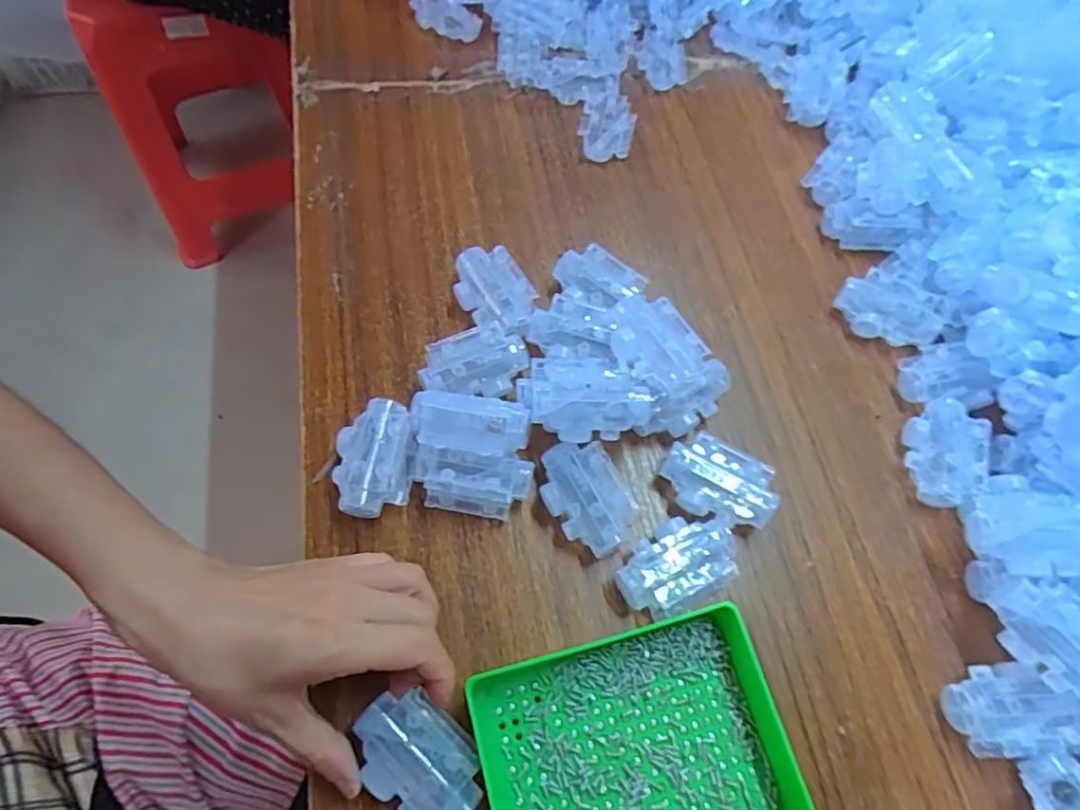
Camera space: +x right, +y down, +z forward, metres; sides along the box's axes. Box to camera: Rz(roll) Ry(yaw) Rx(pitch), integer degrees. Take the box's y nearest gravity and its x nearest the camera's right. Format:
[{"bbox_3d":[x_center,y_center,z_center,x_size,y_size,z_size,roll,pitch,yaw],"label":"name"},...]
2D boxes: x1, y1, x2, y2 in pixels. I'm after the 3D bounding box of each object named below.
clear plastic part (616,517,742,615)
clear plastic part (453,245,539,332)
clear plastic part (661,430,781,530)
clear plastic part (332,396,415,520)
[{"bbox_3d":[0.080,0.092,0.356,0.071,0.026,0.043,-22,68,-13],"label":"clear plastic part"},{"bbox_3d":[-0.034,-0.078,0.434,0.047,0.027,0.068,-29,70,-16],"label":"clear plastic part"},{"bbox_3d":[0.110,0.050,0.378,0.068,0.029,0.044,29,66,10],"label":"clear plastic part"},{"bbox_3d":[-0.101,0.032,0.369,0.045,0.030,0.066,0,65,-3],"label":"clear plastic part"}]

